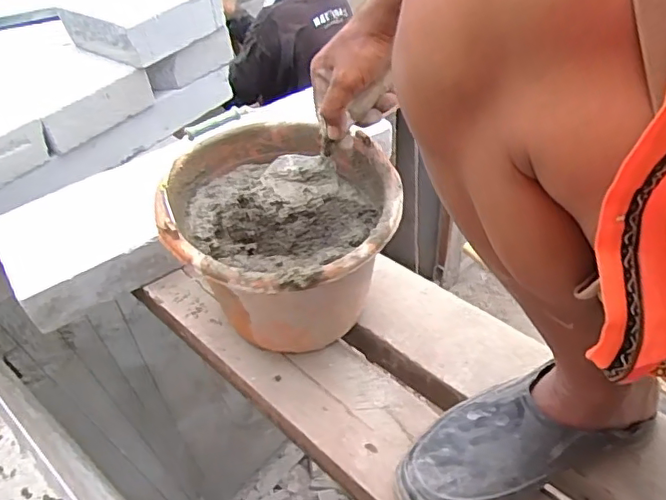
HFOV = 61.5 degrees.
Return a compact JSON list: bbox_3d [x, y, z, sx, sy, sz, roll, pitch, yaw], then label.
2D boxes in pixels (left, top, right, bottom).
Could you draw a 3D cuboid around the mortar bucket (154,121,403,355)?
[{"bbox_3d":[-0.057,-0.015,0.671,0.251,0.187,0.278,-37,52,-28],"label":"mortar bucket"}]

